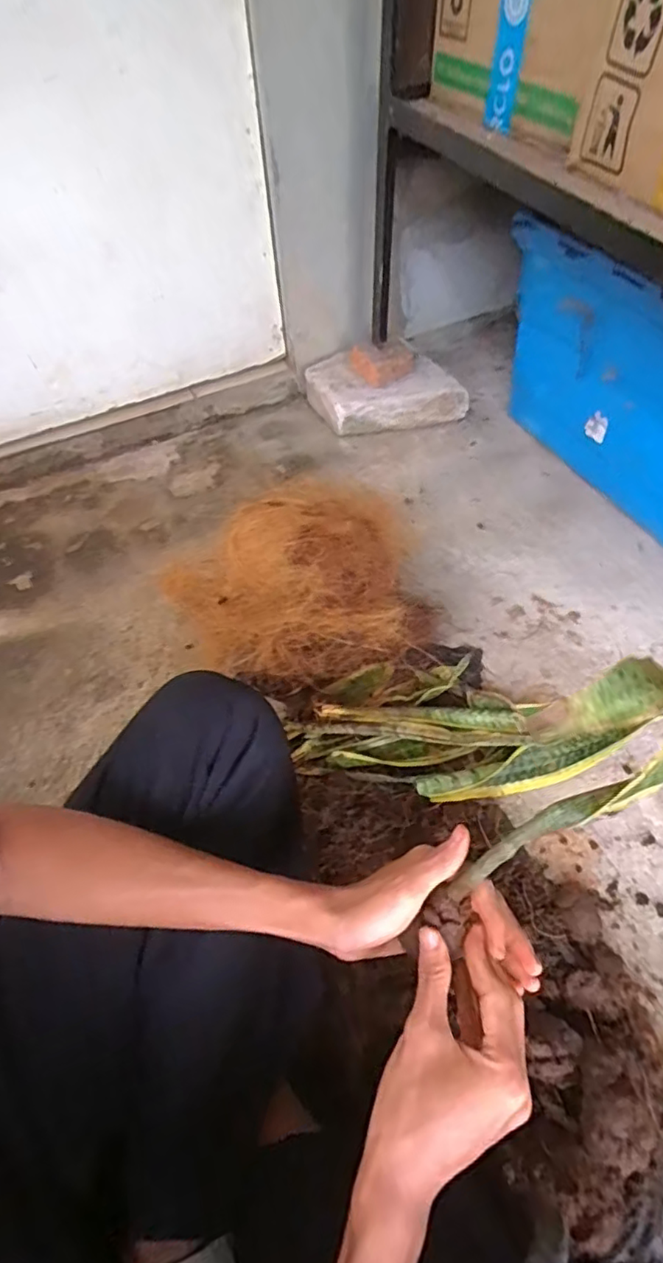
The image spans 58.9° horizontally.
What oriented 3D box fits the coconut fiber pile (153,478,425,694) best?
[{"bbox_3d":[-0.060,-0.056,0.743,0.346,0.160,0.218,-6,53,0],"label":"coconut fiber pile"}]

